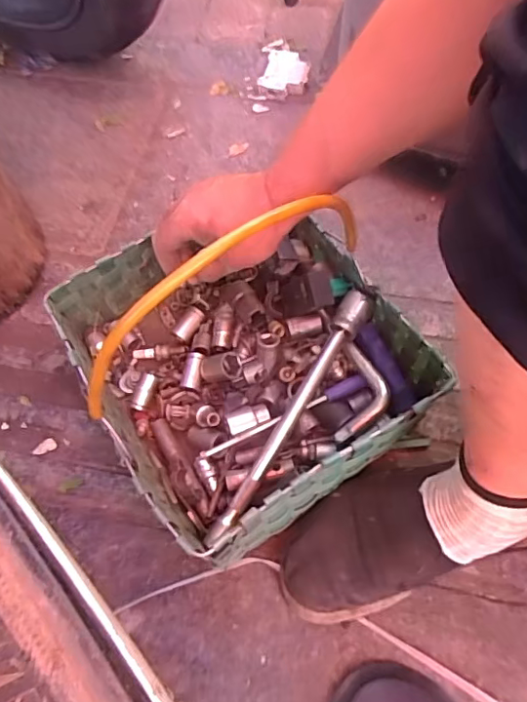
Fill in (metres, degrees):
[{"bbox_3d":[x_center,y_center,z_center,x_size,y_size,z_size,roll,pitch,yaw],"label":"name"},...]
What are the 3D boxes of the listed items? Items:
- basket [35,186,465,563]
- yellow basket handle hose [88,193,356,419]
[{"bbox_3d":[-0.025,-0.023,0.489,0.274,0.232,0.303,-31,67,-11],"label":"basket"},{"bbox_3d":[-0.033,-0.046,0.432,0.273,0.125,0.010,-36,68,-9],"label":"yellow basket handle hose"}]

